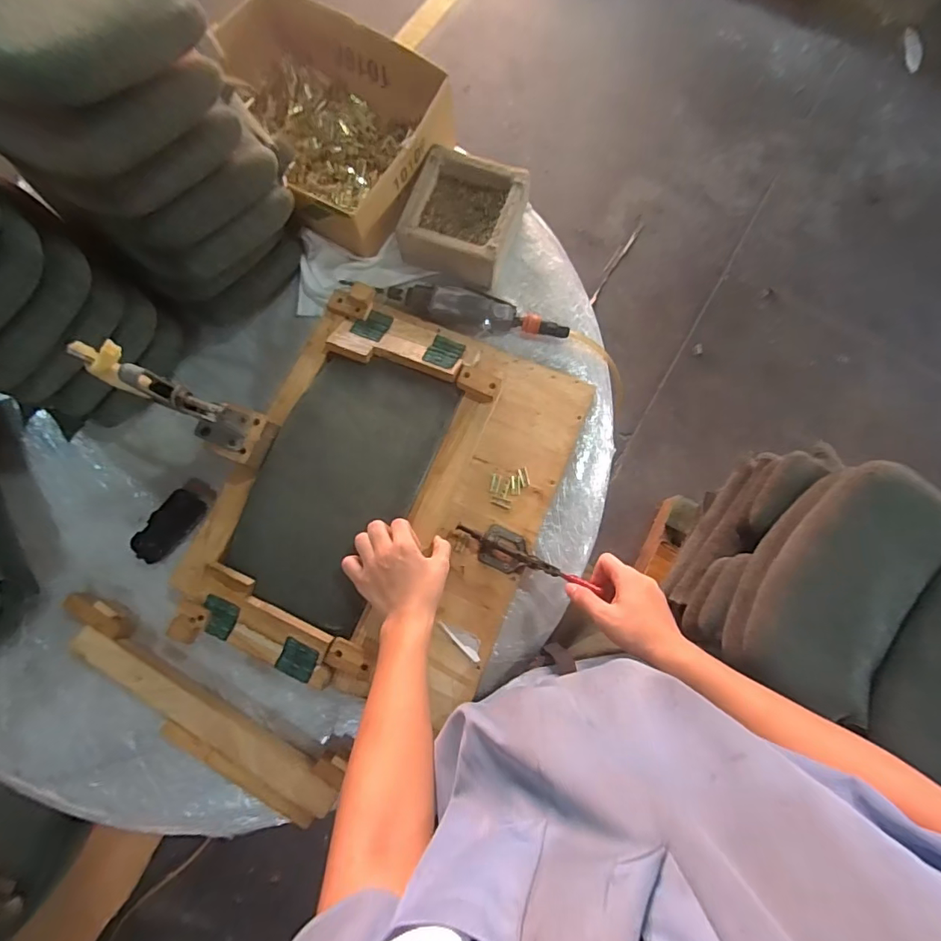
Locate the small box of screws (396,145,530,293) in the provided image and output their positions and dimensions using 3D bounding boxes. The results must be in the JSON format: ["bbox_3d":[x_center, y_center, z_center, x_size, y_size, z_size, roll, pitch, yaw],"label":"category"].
[{"bbox_3d":[-0.010,-0.388,0.742,0.166,0.065,0.175,16,79,4],"label":"small box of screws"}]

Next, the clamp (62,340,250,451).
[{"bbox_3d":[-0.301,-0.071,0.514,0.107,0.189,0.049,28,80,6],"label":"clamp"}]

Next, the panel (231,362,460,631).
[{"bbox_3d":[-0.175,0.010,0.649,0.200,0.020,0.358,25,80,6],"label":"panel"}]

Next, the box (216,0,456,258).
[{"bbox_3d":[-0.241,-0.555,0.756,0.382,0.104,0.310,28,80,6],"label":"box"}]

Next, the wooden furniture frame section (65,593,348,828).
[{"bbox_3d":[-0.358,0.309,0.622,0.414,0.032,0.084,29,80,7],"label":"wooden furniture frame section"}]

